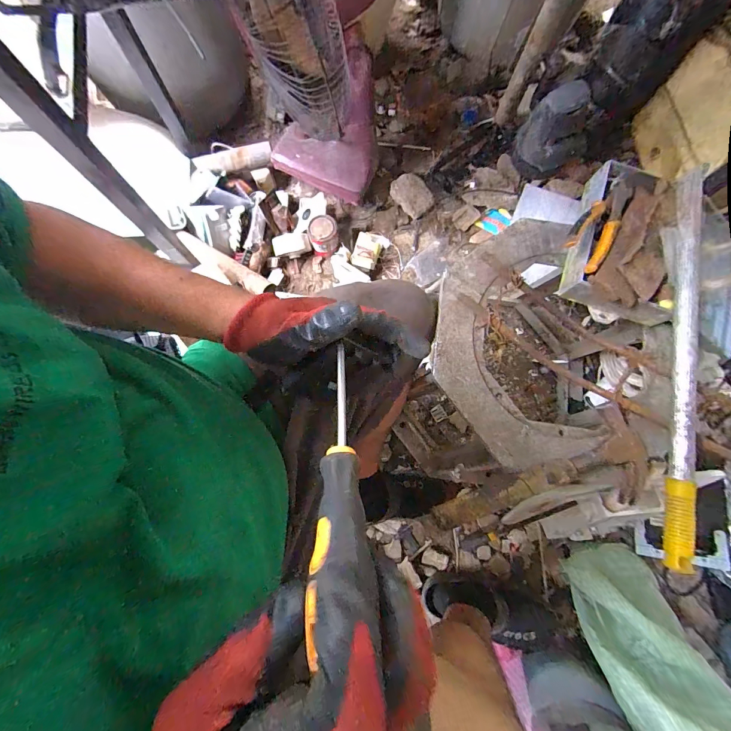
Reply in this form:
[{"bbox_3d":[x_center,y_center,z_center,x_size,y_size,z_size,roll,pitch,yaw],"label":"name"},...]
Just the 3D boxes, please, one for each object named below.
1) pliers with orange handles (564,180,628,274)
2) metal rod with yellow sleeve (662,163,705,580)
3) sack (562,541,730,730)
[{"bbox_3d":[0.337,-0.207,0.491,0.060,0.017,0.155,42,75,-18],"label":"pliers with orange handles"},{"bbox_3d":[0.420,-0.015,0.449,0.032,0.023,0.524,11,79,1],"label":"metal rod with yellow sleeve"},{"bbox_3d":[0.533,0.509,0.598,0.189,0.248,0.319,-15,80,-4],"label":"sack"}]

